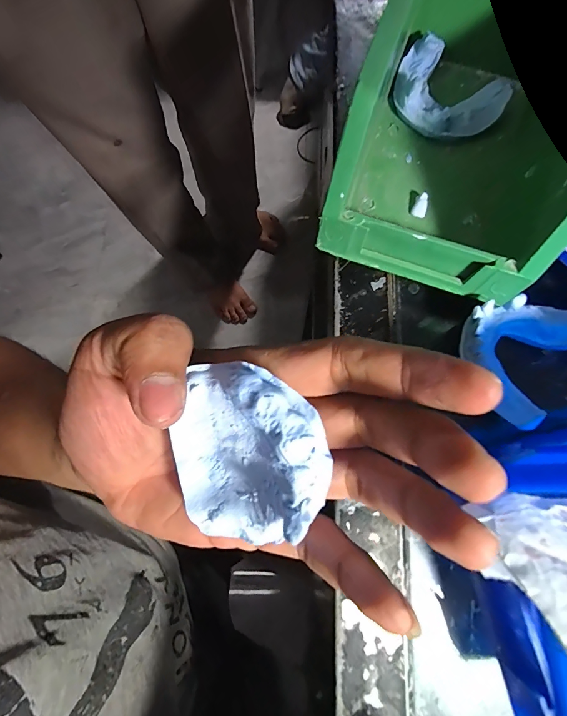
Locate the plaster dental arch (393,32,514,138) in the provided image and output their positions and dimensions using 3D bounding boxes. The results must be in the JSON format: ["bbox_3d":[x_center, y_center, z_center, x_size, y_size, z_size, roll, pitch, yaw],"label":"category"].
[{"bbox_3d":[0.095,-0.157,0.210,0.066,0.015,0.048,39,81,9],"label":"plaster dental arch"}]

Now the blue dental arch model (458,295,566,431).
[{"bbox_3d":[0.123,-0.004,0.177,0.060,0.020,0.062,-34,79,-6],"label":"blue dental arch model"}]

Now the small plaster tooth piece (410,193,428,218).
[{"bbox_3d":[0.078,-0.087,0.203,0.008,0.006,0.011,25,79,6],"label":"small plaster tooth piece"}]

